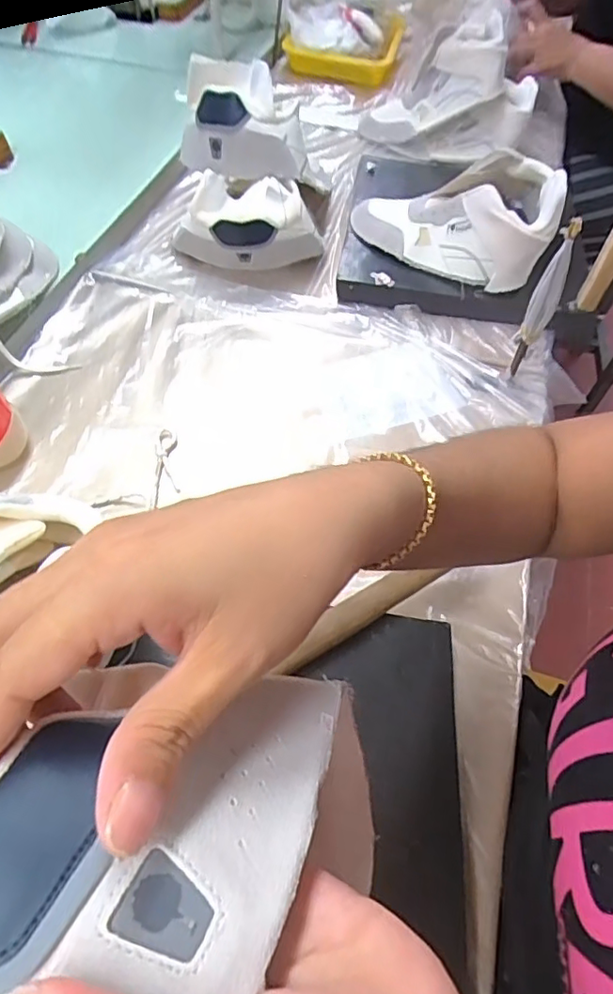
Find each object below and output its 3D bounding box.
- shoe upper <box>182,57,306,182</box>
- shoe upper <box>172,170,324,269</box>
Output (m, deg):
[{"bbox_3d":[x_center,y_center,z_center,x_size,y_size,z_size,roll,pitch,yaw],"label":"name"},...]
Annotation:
[{"bbox_3d":[-0.074,-0.421,0.639,0.151,0.094,0.065,17,57,8],"label":"shoe upper"},{"bbox_3d":[-0.071,-0.318,0.668,0.168,0.086,0.081,14,56,6],"label":"shoe upper"}]

